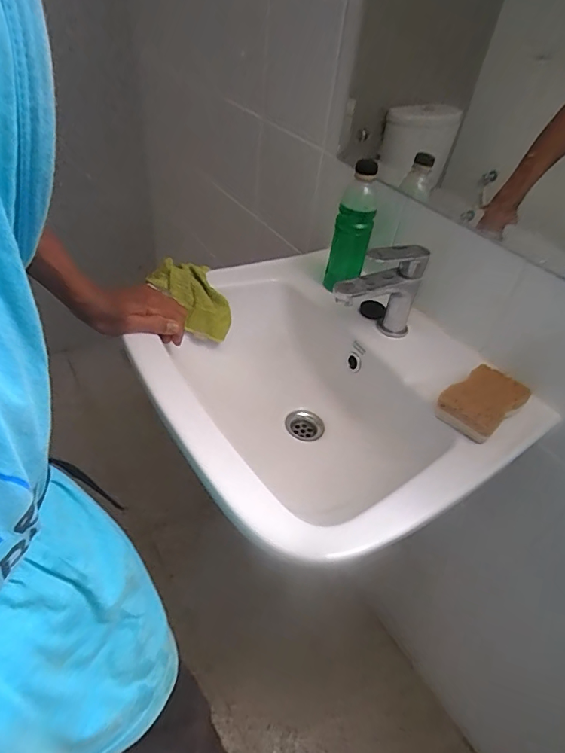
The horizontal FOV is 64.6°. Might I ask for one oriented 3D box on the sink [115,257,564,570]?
[{"bbox_3d":[0.028,0.040,0.643,0.397,0.203,0.478,-23,50,-28],"label":"sink"}]

